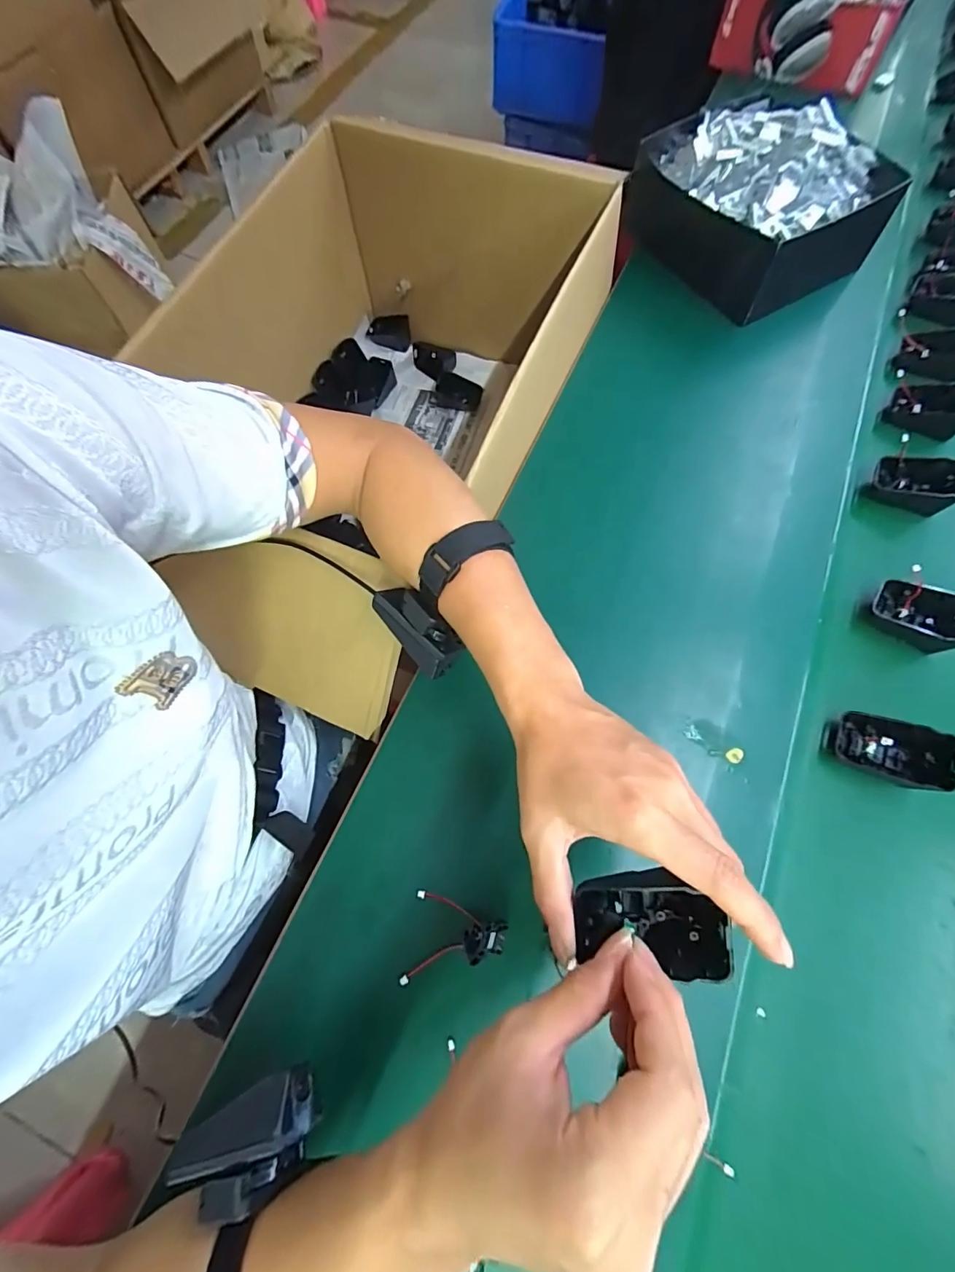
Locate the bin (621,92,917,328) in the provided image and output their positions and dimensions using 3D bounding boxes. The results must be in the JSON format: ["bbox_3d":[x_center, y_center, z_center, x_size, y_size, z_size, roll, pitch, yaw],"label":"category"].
[{"bbox_3d":[0.305,-0.495,0.538,0.215,0.090,0.244,-26,72,-10],"label":"bin"}]

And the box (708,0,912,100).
[{"bbox_3d":[0.506,-0.940,0.713,0.239,0.082,0.212,27,72,10],"label":"box"}]

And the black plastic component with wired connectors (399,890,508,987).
[{"bbox_3d":[-0.016,0.212,0.321,0.065,0.022,0.056,9,70,3],"label":"black plastic component with wired connectors"}]

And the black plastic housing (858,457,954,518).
[{"bbox_3d":[0.411,-0.144,0.439,0.063,0.041,0.047,30,72,11],"label":"black plastic housing"}]

